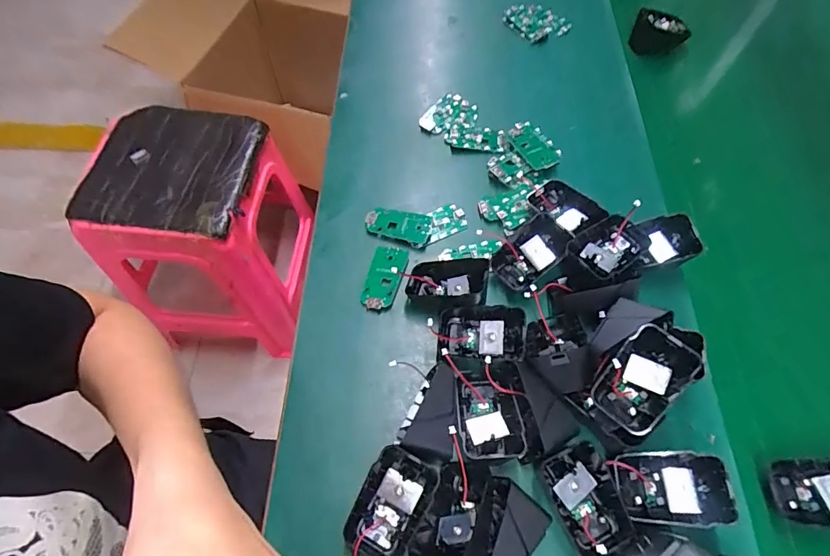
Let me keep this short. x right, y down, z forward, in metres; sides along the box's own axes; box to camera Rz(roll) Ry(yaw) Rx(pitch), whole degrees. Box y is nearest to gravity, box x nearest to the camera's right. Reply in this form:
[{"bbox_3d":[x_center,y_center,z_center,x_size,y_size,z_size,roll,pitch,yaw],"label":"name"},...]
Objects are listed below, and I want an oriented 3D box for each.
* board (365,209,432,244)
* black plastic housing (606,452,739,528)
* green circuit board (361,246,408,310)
[{"bbox_3d":[-0.017,-0.051,0.433,0.062,0.009,0.029,14,62,9],"label":"board"},{"bbox_3d":[0.175,0.144,0.310,0.069,0.027,0.044,3,61,3],"label":"black plastic housing"},{"bbox_3d":[-0.028,-0.002,0.408,0.030,0.006,0.063,10,61,7],"label":"green circuit board"}]

